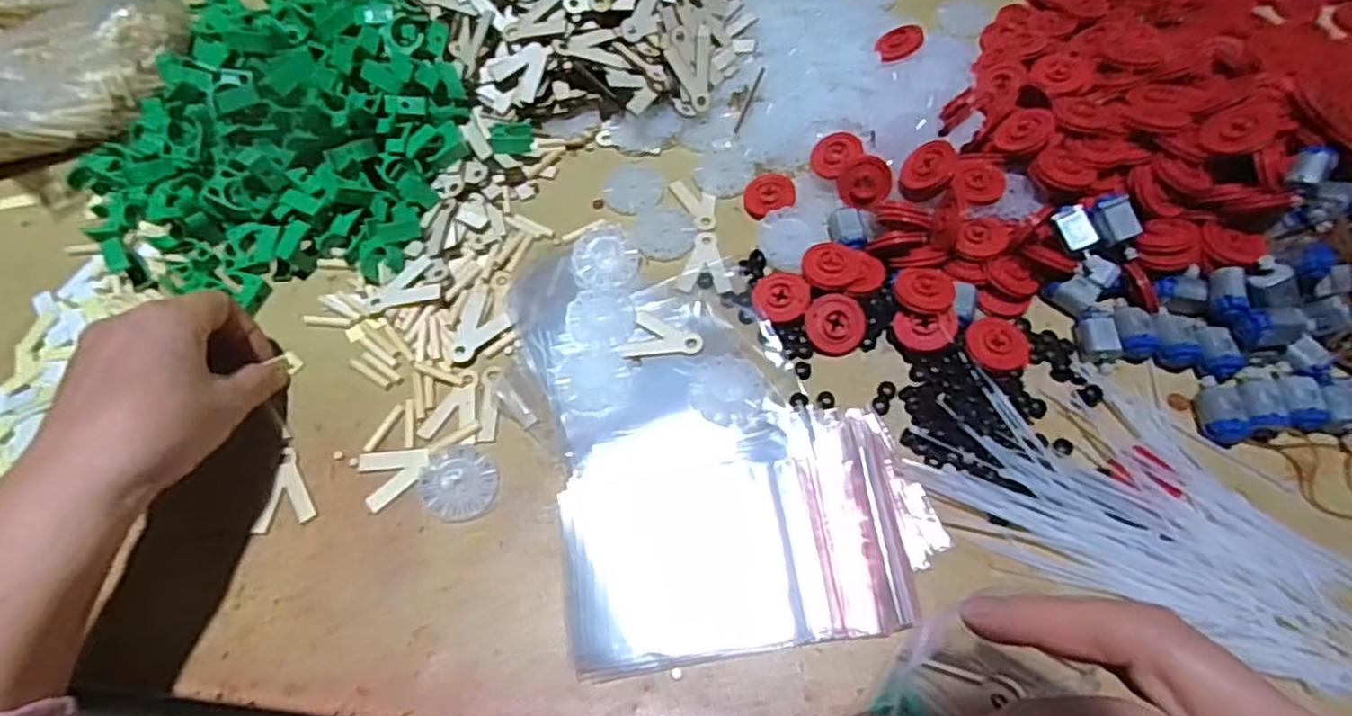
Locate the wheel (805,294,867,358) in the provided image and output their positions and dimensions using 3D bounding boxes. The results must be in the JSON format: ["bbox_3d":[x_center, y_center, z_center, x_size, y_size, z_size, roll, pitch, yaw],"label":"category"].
[{"bbox_3d":[0.089,-0.019,0.385,0.032,0.004,0.033,0,87,8],"label":"wheel"}]

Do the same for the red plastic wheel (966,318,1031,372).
[{"bbox_3d":[0.174,-0.006,0.376,0.033,0.010,0.030,-1,62,1],"label":"red plastic wheel"}]

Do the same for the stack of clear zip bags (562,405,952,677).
[{"bbox_3d":[0.034,0.081,0.334,0.175,0.015,0.109,-8,62,-2],"label":"stack of clear zip bags"}]

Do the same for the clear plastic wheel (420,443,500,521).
[{"bbox_3d":[-0.111,0.064,0.358,0.038,0.006,0.040,-1,62,1],"label":"clear plastic wheel"}]

